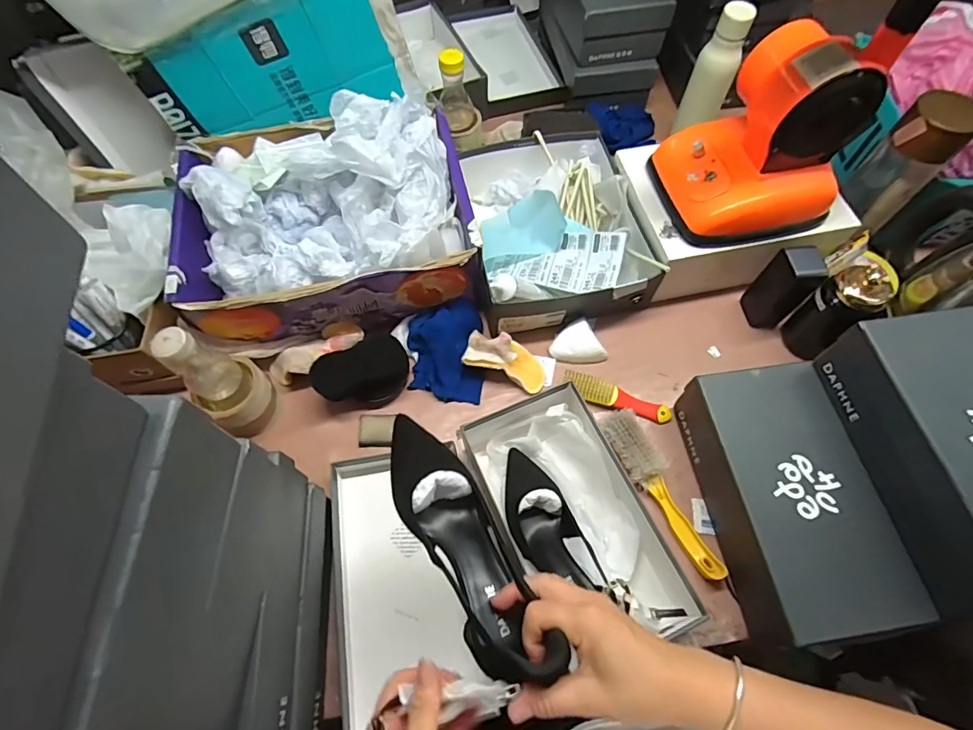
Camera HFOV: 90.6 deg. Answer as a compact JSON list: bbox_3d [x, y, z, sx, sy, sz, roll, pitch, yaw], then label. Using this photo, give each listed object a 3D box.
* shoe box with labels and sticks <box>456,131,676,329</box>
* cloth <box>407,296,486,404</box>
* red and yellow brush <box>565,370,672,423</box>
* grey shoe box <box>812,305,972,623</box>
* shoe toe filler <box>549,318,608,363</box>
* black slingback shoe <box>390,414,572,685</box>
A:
[{"bbox_3d":[0.095,-0.229,0.771,0.256,0.099,0.337,-12,65,-5],"label":"shoe box with labels and sticks"},{"bbox_3d":[-0.060,-0.023,0.708,0.111,0.043,0.147,-1,64,0],"label":"cloth"},{"bbox_3d":[0.184,0.049,0.684,0.153,0.026,0.030,20,66,10],"label":"red and yellow brush"},{"bbox_3d":[0.508,0.097,0.509,0.178,0.104,0.294,-4,64,-1],"label":"grey shoe box"},{"bbox_3d":[0.138,-0.037,0.720,0.081,0.033,0.055,-1,64,0],"label":"shoe toe filler"},{"bbox_3d":[-0.023,0.146,0.405,0.064,0.075,0.230,-27,59,-12],"label":"black slingback shoe"}]

